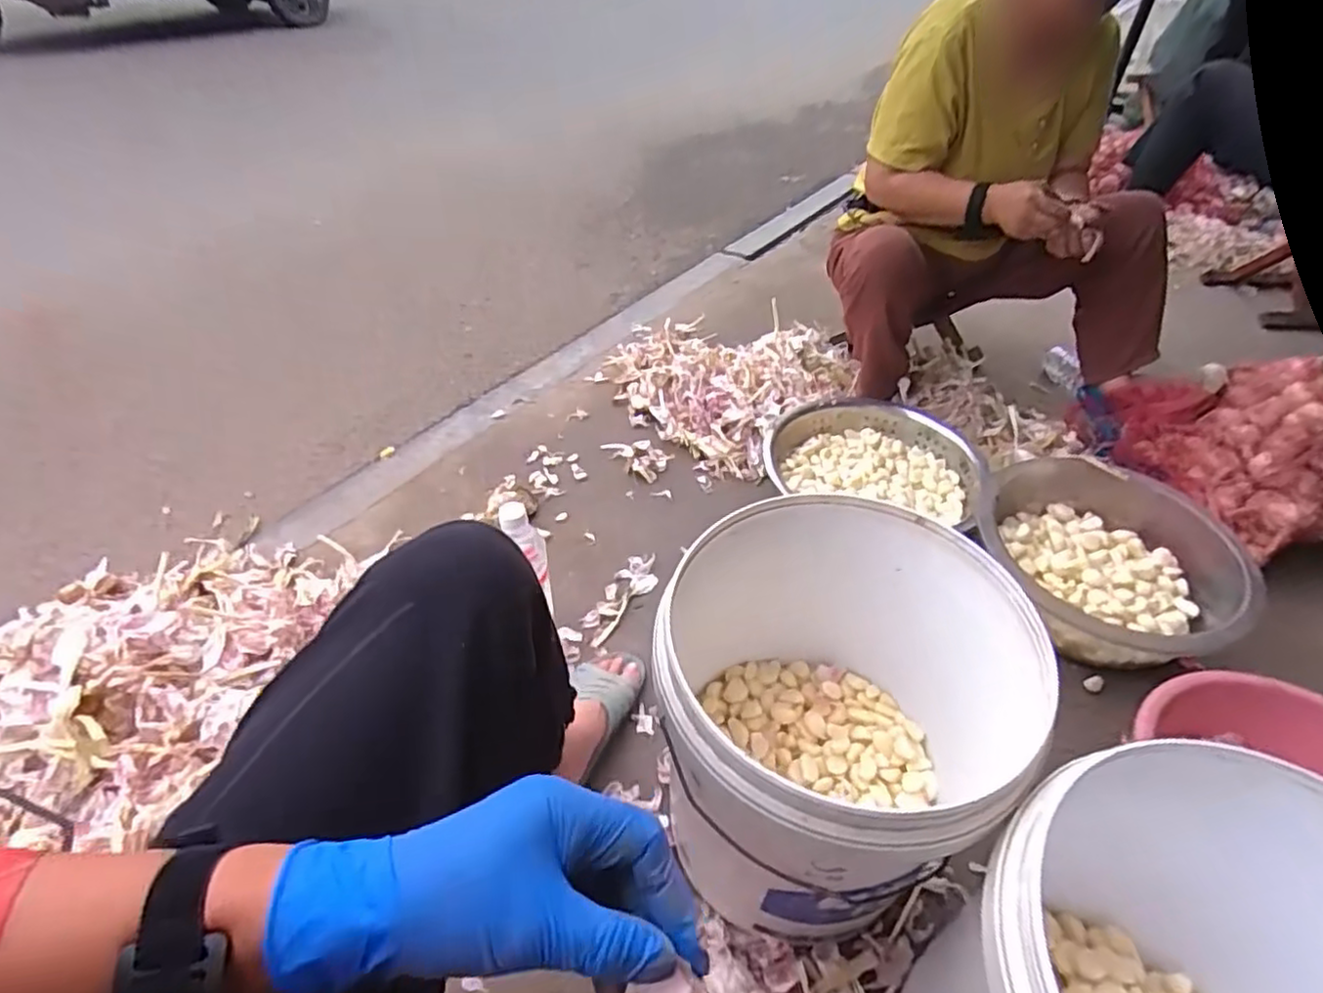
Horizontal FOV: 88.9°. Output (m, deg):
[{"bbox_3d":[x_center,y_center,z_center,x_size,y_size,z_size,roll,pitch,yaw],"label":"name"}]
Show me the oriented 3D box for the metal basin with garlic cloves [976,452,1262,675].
[{"bbox_3d":[0.664,0.086,1.006,0.325,0.100,0.355,-21,49,-25],"label":"metal basin with garlic cloves"}]

